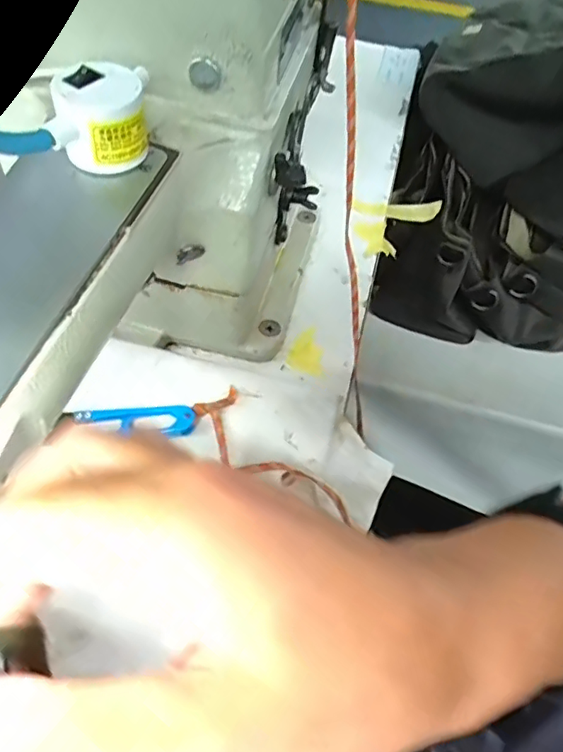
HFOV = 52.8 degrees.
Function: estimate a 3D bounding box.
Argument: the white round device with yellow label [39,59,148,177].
[{"bbox_3d":[-0.075,-0.109,0.239,0.038,0.030,0.035,2,57,-3],"label":"white round device with yellow label"}]

